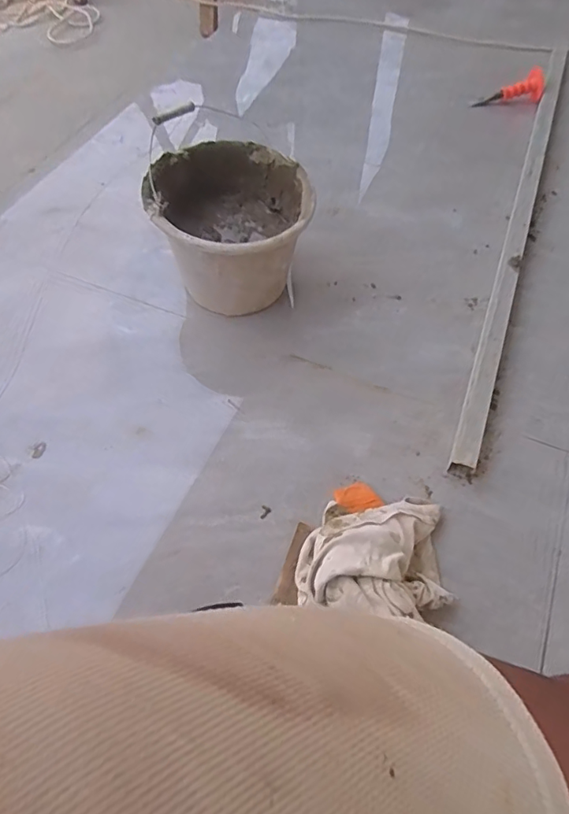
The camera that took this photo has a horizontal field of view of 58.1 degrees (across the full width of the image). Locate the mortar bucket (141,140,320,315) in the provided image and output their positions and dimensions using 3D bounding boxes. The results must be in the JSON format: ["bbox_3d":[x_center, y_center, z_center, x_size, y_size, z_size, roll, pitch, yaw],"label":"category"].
[{"bbox_3d":[-0.098,-0.315,0.928,0.261,0.201,0.284,0,58,0],"label":"mortar bucket"}]

